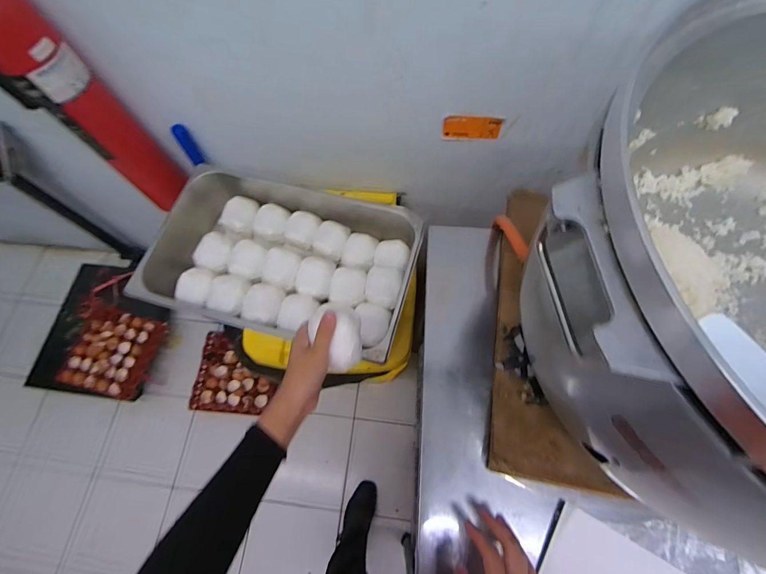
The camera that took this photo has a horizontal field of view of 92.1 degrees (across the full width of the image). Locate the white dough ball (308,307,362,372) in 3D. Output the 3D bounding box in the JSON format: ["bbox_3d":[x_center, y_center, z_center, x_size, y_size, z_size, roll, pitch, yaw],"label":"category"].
[{"bbox_3d":[-0.061,0.069,0.489,0.061,0.048,0.075,-3,68,0],"label":"white dough ball"}]

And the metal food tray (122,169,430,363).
[{"bbox_3d":[-0.202,-0.074,0.777,0.542,0.094,0.370,13,69,7],"label":"metal food tray"}]

